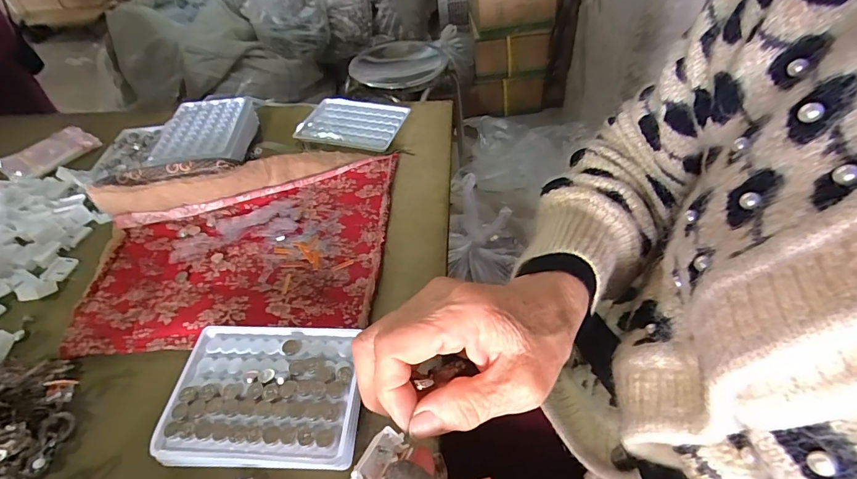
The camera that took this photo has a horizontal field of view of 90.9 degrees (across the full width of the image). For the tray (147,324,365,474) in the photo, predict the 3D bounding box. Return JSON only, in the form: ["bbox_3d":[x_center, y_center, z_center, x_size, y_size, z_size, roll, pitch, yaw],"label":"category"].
[{"bbox_3d":[-0.114,0.108,0.301,0.133,0.019,0.095,0,46,5],"label":"tray"}]

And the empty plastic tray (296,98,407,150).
[{"bbox_3d":[-0.098,-0.155,0.552,0.128,0.012,0.098,10,49,14],"label":"empty plastic tray"}]

